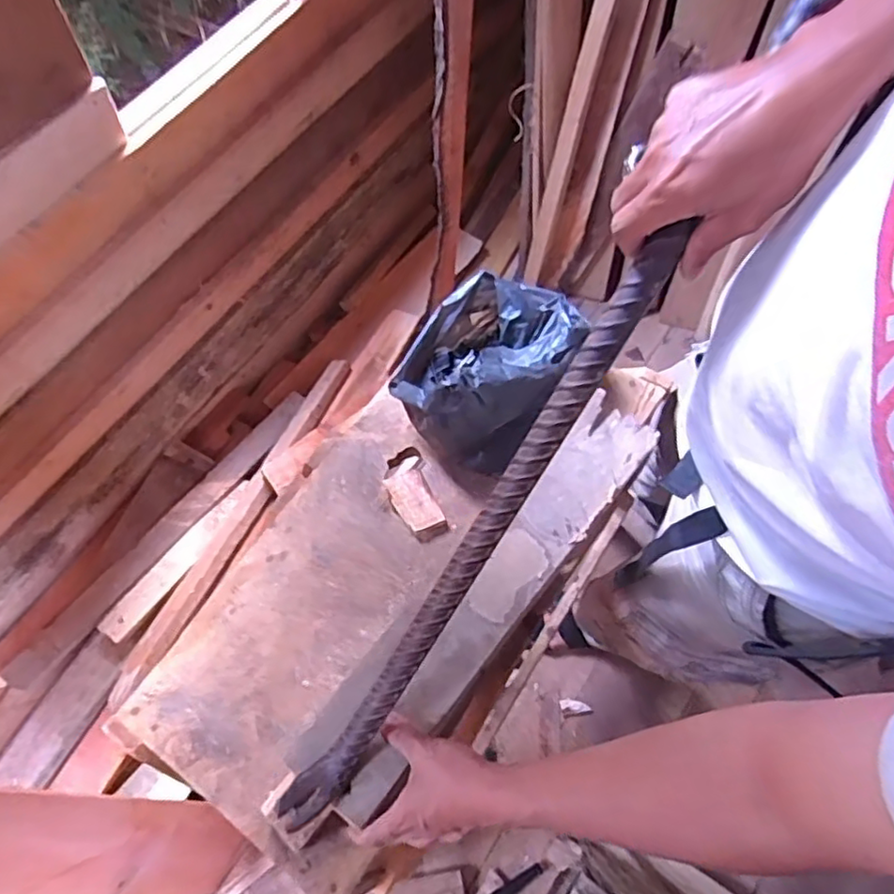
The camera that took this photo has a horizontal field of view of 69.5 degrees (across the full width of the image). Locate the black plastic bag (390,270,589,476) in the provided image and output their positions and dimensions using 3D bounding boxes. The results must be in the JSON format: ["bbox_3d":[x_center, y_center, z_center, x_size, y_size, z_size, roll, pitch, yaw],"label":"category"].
[{"bbox_3d":[0.047,-0.102,0.755,0.173,0.130,0.241,33,71,13],"label":"black plastic bag"}]

